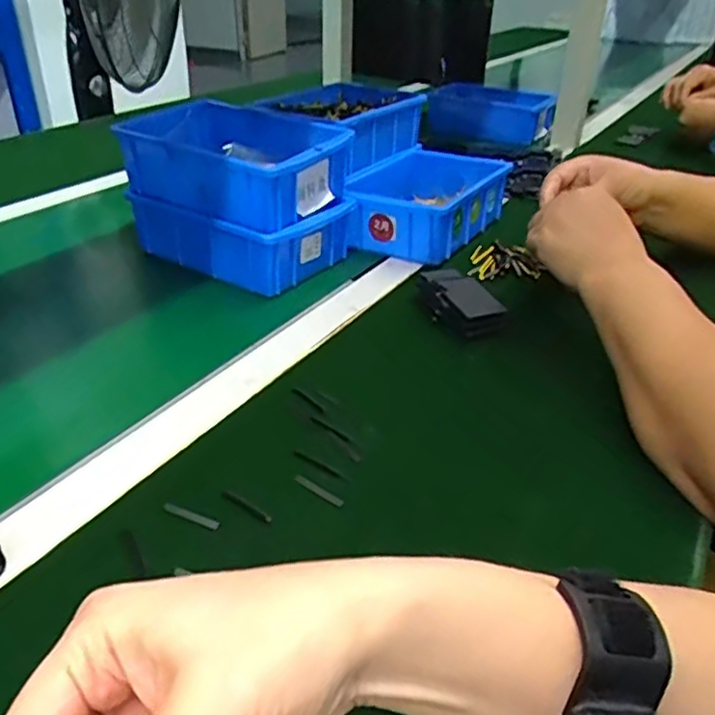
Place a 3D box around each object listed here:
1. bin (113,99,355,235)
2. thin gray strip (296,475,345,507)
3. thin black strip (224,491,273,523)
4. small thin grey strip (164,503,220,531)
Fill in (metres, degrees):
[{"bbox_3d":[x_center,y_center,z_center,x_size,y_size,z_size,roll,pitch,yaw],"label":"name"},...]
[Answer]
[{"bbox_3d":[-0.120,-0.191,0.653,0.200,0.075,0.146,17,35,22],"label":"bin"},{"bbox_3d":[-0.023,0.079,0.393,0.038,0.004,0.006,27,40,34],"label":"thin gray strip"},{"bbox_3d":[-0.064,0.084,0.380,0.039,0.004,0.006,24,38,31],"label":"thin black strip"},{"bbox_3d":[-0.093,0.088,0.371,0.038,0.004,0.006,18,36,24],"label":"small thin grey strip"}]

